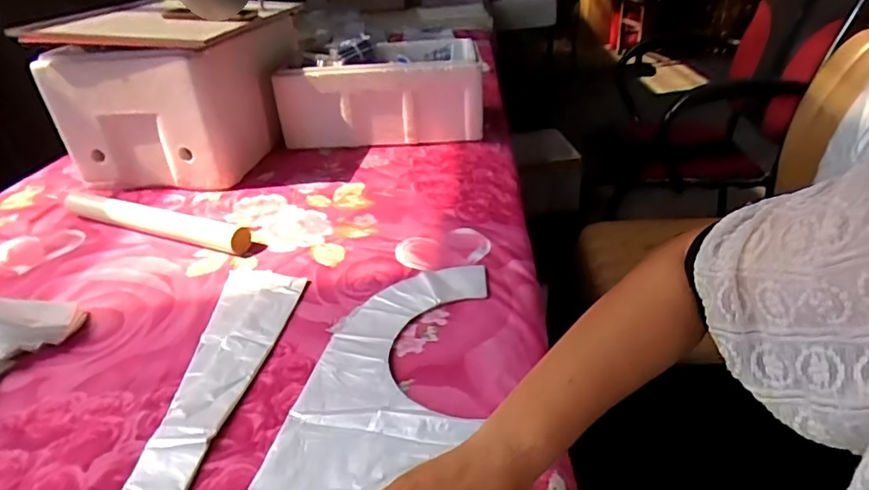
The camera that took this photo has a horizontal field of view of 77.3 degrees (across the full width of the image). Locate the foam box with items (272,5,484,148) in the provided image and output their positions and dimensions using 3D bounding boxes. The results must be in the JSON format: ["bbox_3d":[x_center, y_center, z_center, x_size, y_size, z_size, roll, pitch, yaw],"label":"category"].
[{"bbox_3d":[-0.094,-0.303,1.128,0.392,0.191,0.218,2,31,10],"label":"foam box with items"}]

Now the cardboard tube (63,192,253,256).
[{"bbox_3d":[-0.427,-0.037,0.818,0.361,0.041,0.044,9,33,21],"label":"cardboard tube"}]

